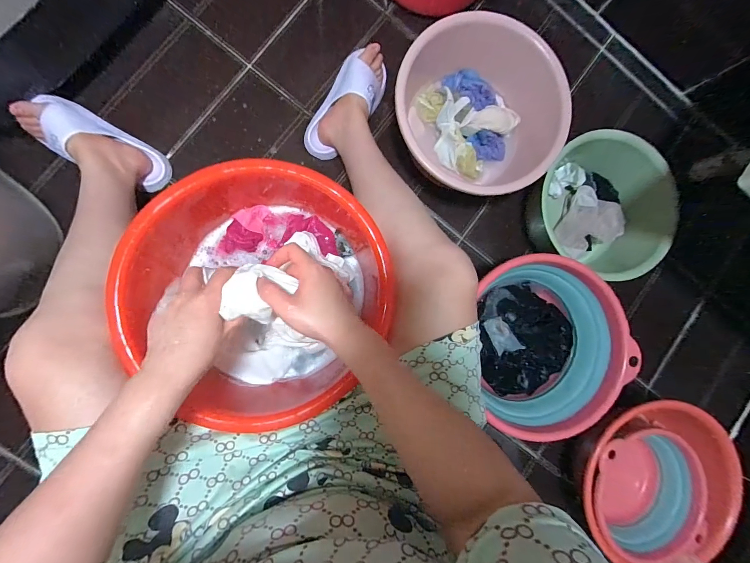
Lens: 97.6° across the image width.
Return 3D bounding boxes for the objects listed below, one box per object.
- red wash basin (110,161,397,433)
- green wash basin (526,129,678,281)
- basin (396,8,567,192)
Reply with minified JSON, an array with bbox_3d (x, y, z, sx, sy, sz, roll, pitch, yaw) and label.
[{"bbox_3d":[-0.173,0.010,0.491,0.355,0.161,0.331,0,87,-5],"label":"red wash basin"},{"bbox_3d":[0.471,-0.159,0.728,0.290,0.123,0.252,15,88,-7],"label":"green wash basin"},{"bbox_3d":[0.205,-0.337,0.693,0.325,0.150,0.322,0,90,-7],"label":"basin"}]

